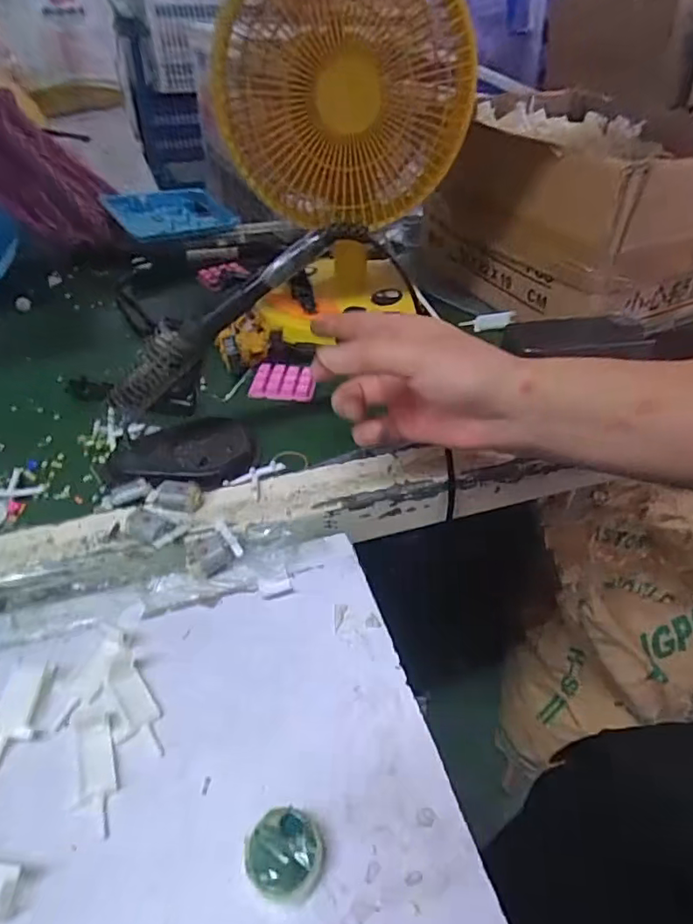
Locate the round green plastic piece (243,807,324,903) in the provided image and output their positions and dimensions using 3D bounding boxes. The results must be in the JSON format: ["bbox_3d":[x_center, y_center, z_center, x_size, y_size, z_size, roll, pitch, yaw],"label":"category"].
[{"bbox_3d":[-0.028,0.175,0.254,0.033,0.017,0.035,0,42,0],"label":"round green plastic piece"}]

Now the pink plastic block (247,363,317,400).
[{"bbox_3d":[-0.058,-0.077,0.536,0.059,0.009,0.048,3,42,3],"label":"pink plastic block"}]

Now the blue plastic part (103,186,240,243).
[{"bbox_3d":[-0.256,-0.361,0.820,0.131,0.011,0.162,42,51,20],"label":"blue plastic part"}]

